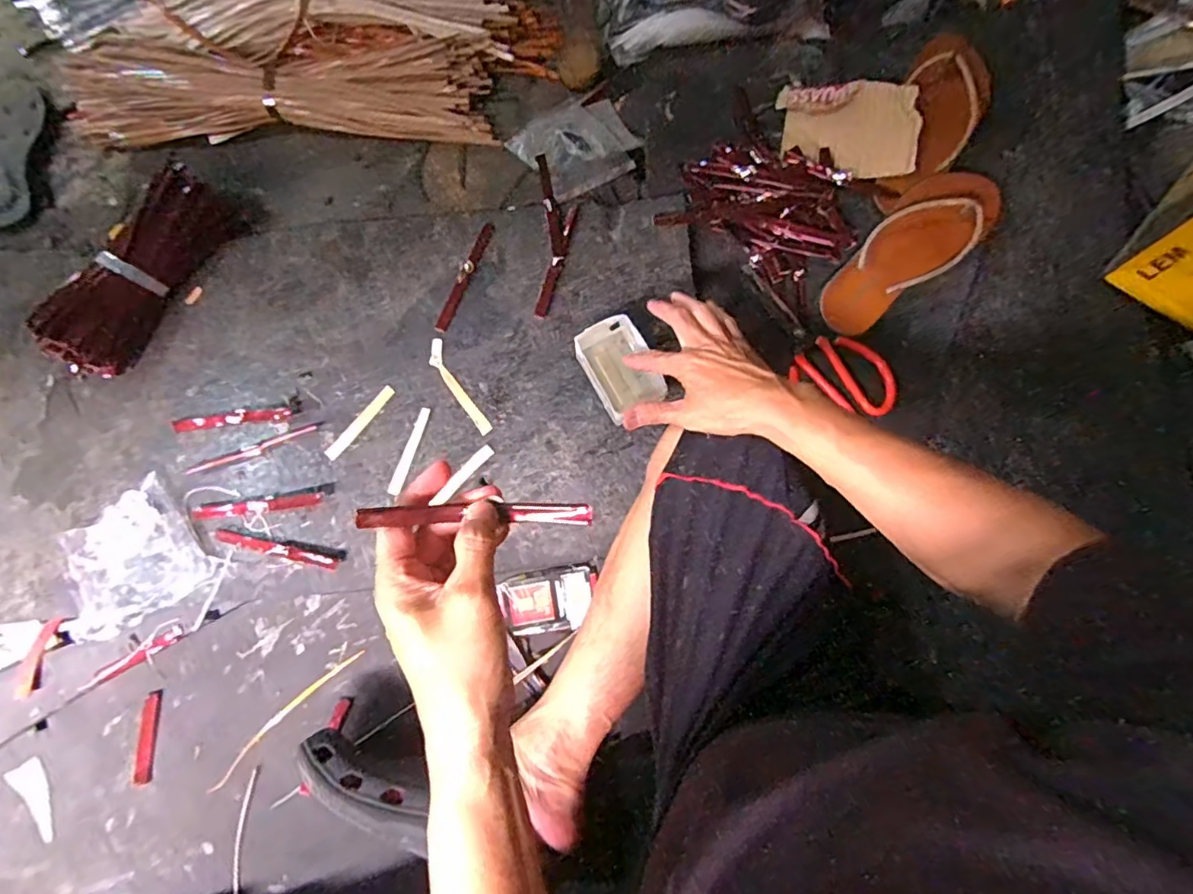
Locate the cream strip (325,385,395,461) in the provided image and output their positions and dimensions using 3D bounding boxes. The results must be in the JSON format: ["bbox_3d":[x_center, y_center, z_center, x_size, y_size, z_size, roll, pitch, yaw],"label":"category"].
[{"bbox_3d":[-0.264,-0.028,0.628,0.014,0.004,0.100,38,81,1],"label":"cream strip"}]

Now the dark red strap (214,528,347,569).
[{"bbox_3d":[-0.336,0.109,0.594,0.139,0.004,0.019,10,76,3],"label":"dark red strap"}]

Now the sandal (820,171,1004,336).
[{"bbox_3d":[0.352,-0.223,0.638,0.230,0.040,0.096,-42,78,6],"label":"sandal"}]

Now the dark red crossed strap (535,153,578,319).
[{"bbox_3d":[-0.047,-0.247,0.653,0.046,0.020,0.202,-1,75,1],"label":"dark red crossed strap"}]

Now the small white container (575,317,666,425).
[{"bbox_3d":[0.024,-0.086,0.600,0.069,0.041,0.095,-30,77,-7],"label":"small white container"}]

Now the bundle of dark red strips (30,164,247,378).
[{"bbox_3d":[-0.521,-0.197,0.648,0.061,0.066,0.255,23,77,8],"label":"bundle of dark red strips"}]

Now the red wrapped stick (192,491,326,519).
[{"bbox_3d":[-0.364,0.063,0.604,0.137,0.004,0.015,-7,76,-1],"label":"red wrapped stick"}]

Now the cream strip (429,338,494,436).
[{"bbox_3d":[-0.157,-0.067,0.635,0.022,0.006,0.126,-30,77,-7],"label":"cream strip"}]

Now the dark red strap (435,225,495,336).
[{"bbox_3d":[-0.154,-0.199,0.653,0.014,0.010,0.141,23,77,7],"label":"dark red strap"}]

